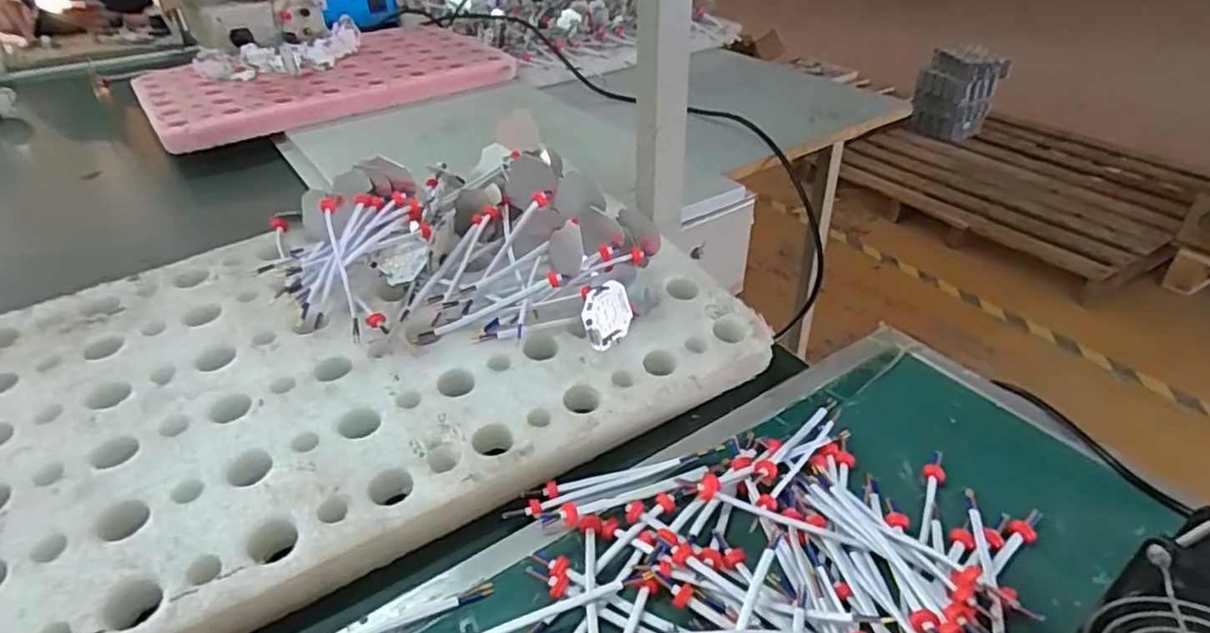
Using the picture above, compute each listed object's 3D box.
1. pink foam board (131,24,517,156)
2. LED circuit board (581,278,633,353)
[{"bbox_3d":[-0.465,-0.404,1.109,0.549,0.046,0.359,-23,41,-27],"label":"pink foam board"},{"bbox_3d":[0.002,-0.002,0.501,0.044,0.047,0.004,-39,31,-28],"label":"LED circuit board"}]

